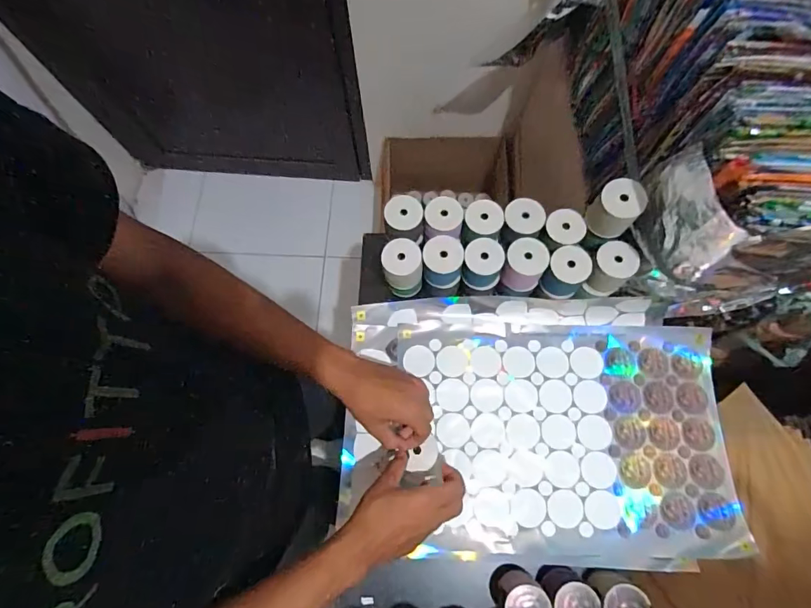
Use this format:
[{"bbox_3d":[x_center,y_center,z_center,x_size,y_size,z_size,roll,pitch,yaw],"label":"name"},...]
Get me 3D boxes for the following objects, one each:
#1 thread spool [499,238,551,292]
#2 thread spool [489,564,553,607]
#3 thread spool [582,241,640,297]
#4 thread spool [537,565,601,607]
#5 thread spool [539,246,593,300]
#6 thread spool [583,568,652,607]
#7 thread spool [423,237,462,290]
[{"bbox_3d":[0.172,-0.057,0.619,0.056,0.068,0.053,0,72,1],"label":"thread spool"},{"bbox_3d":[0.145,0.374,0.539,0.055,0.065,0.062,-39,76,-11],"label":"thread spool"},{"bbox_3d":[0.289,-0.048,0.599,0.053,0.059,0.066,43,77,13],"label":"thread spool"},{"bbox_3d":[0.208,0.374,0.539,0.052,0.061,0.058,-15,72,-4],"label":"thread spool"},{"bbox_3d":[0.230,-0.045,0.610,0.053,0.069,0.053,0,72,1],"label":"thread spool"},{"bbox_3d":[0.265,0.374,0.536,0.060,0.063,0.056,0,72,1],"label":"thread spool"},{"bbox_3d":[0.053,-0.059,0.619,0.056,0.068,0.054,0,72,1],"label":"thread spool"}]

